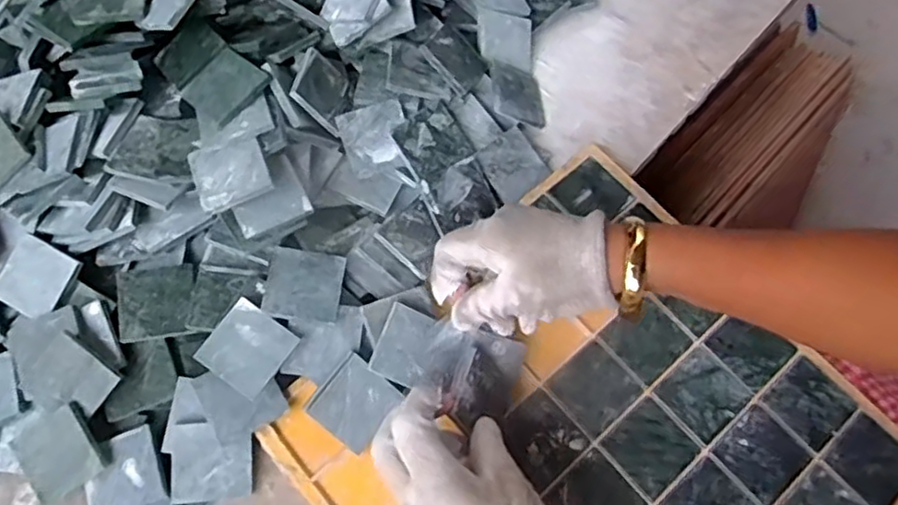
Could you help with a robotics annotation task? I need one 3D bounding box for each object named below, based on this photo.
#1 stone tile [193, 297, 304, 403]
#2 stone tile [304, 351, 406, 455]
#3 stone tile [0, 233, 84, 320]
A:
[{"bbox_3d":[-0.131,0.062,0.429,0.048,0.004,0.049,35,79,2],"label":"stone tile"},{"bbox_3d":[-0.062,0.099,0.436,0.048,0.006,0.048,46,76,-18],"label":"stone tile"},{"bbox_3d":[-0.283,0.017,0.452,0.053,0.007,0.050,27,87,8],"label":"stone tile"}]

